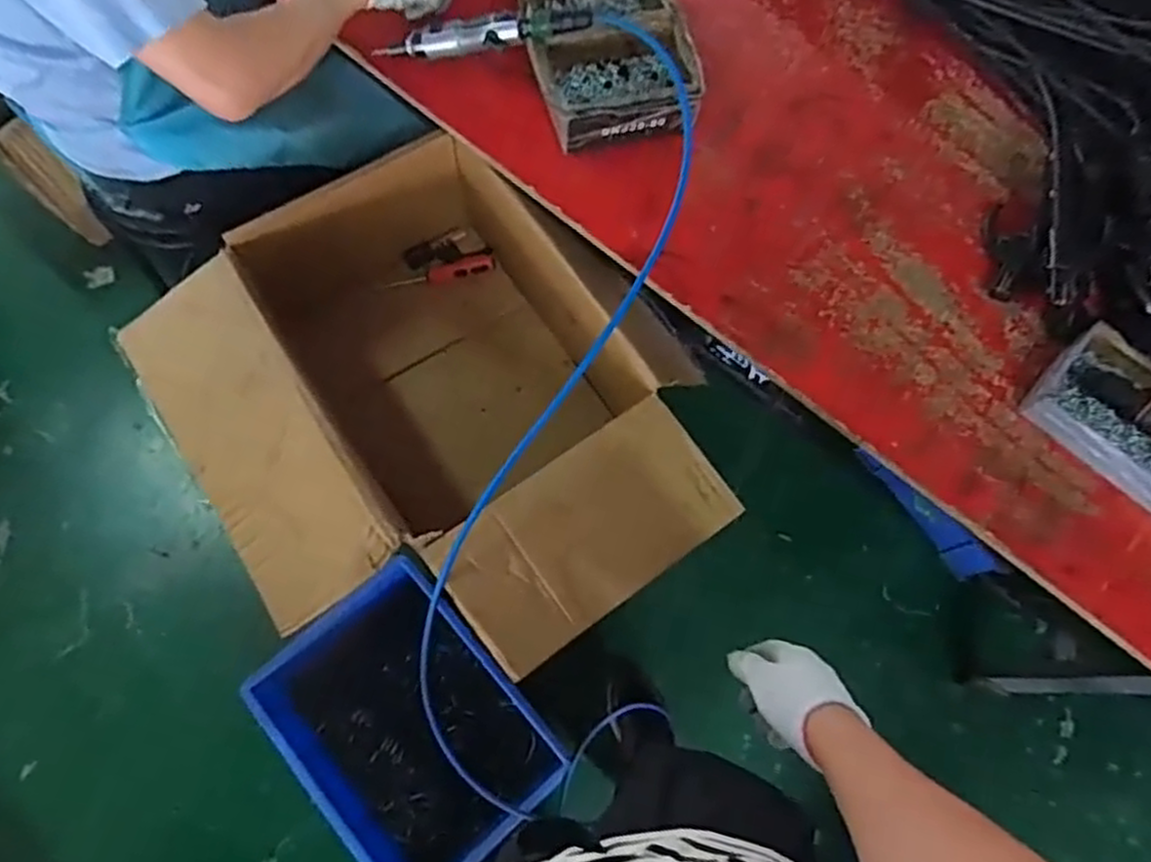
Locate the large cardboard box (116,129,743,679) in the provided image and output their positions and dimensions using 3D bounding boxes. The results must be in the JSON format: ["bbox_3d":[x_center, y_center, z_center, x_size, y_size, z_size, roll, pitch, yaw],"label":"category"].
[{"bbox_3d":[-0.175,-0.036,1.027,0.603,0.278,0.701,-34,76,-13],"label":"large cardboard box"}]

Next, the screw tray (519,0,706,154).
[{"bbox_3d":[0.038,-0.477,0.948,0.197,0.062,0.257,-11,72,-6],"label":"screw tray"}]

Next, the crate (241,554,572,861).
[{"bbox_3d":[-0.302,0.533,1.375,0.373,0.151,0.496,-38,77,-14],"label":"crate"}]

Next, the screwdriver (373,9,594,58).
[{"bbox_3d":[-0.121,-0.484,0.930,0.284,0.036,0.039,0,70,15],"label":"screwdriver"}]

